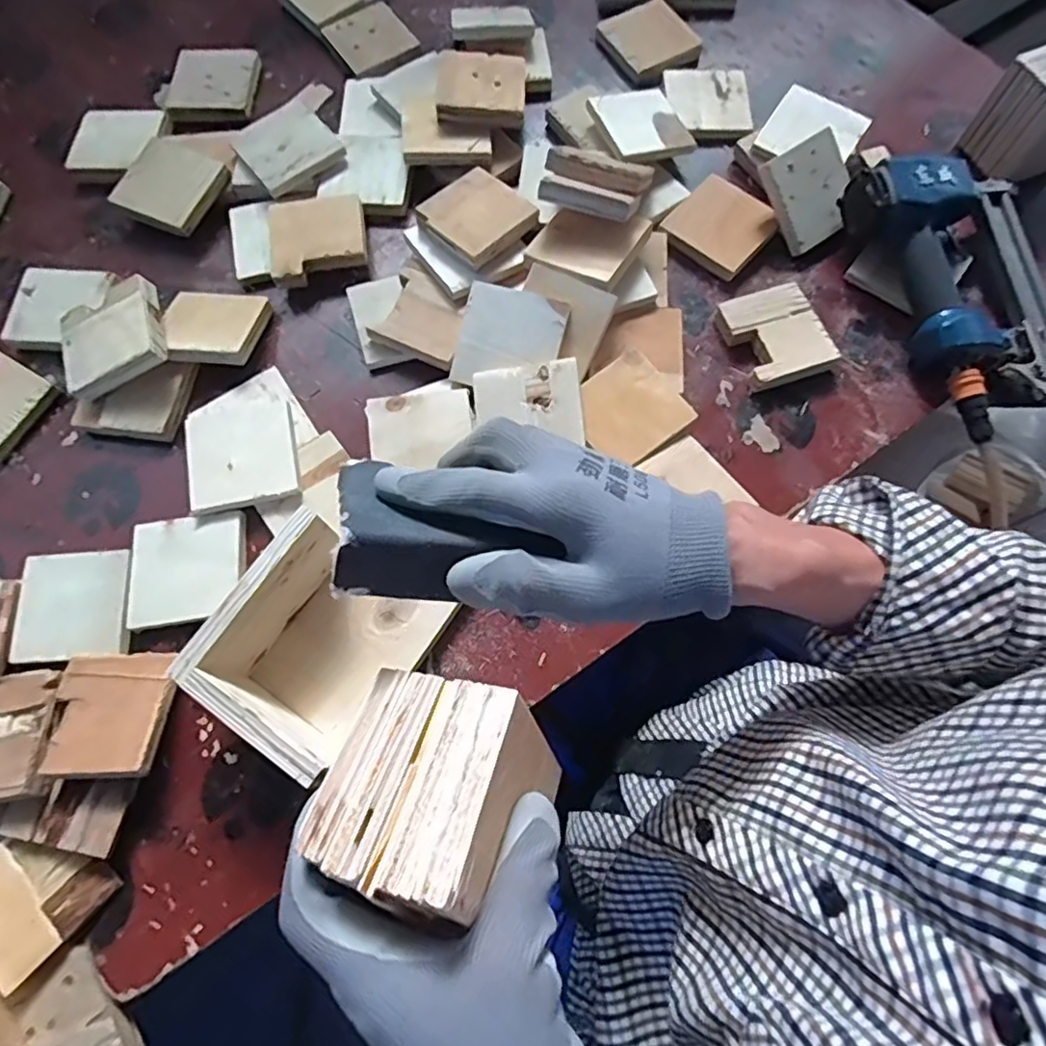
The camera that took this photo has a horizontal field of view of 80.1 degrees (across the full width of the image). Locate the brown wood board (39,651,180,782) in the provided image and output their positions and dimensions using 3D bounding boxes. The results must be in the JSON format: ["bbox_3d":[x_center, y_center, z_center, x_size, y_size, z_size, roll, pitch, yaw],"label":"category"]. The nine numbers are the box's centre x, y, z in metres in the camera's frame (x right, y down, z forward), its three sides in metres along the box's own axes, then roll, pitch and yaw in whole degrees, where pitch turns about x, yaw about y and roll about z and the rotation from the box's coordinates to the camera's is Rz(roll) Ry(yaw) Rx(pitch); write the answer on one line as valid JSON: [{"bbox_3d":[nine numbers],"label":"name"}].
[{"bbox_3d":[-0.307,0.141,0.468,0.085,0.013,0.094,-3,55,-3],"label":"brown wood board"}]

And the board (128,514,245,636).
[{"bbox_3d":[-0.279,0.039,0.519,0.093,0.007,0.088,-7,72,-1],"label":"board"}]

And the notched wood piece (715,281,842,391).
[{"bbox_3d":[0.236,-0.174,0.579,0.080,0.028,0.092,-22,71,-8],"label":"notched wood piece"}]

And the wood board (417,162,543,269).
[{"bbox_3d":[-0.044,-0.292,0.580,0.091,0.017,0.084,-42,75,-14],"label":"wood board"}]

